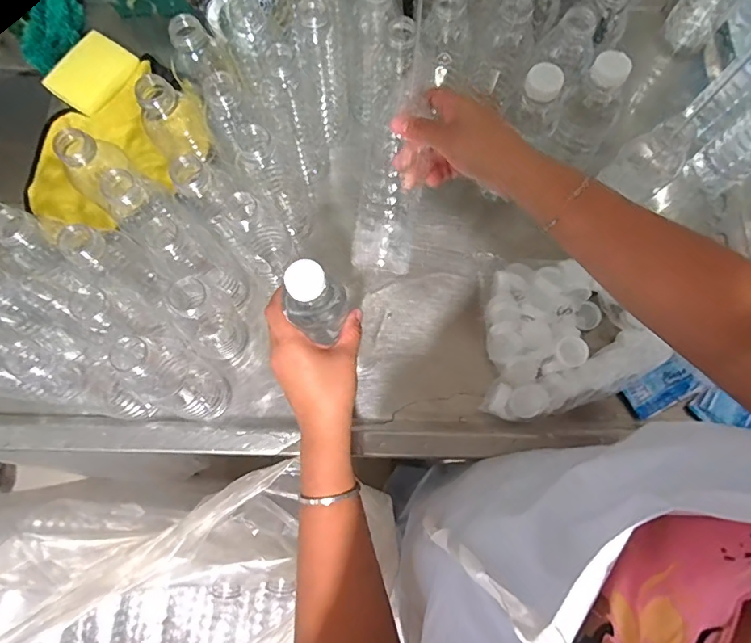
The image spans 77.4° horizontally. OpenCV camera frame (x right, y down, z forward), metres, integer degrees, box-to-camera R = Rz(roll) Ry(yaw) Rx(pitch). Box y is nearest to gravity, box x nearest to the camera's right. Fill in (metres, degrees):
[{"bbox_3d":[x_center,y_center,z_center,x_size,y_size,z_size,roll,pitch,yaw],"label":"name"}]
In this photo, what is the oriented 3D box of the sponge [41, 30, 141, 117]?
[{"bbox_3d":[-0.360,-0.316,0.595,0.077,0.020,0.097,37,77,10],"label":"sponge"}]

